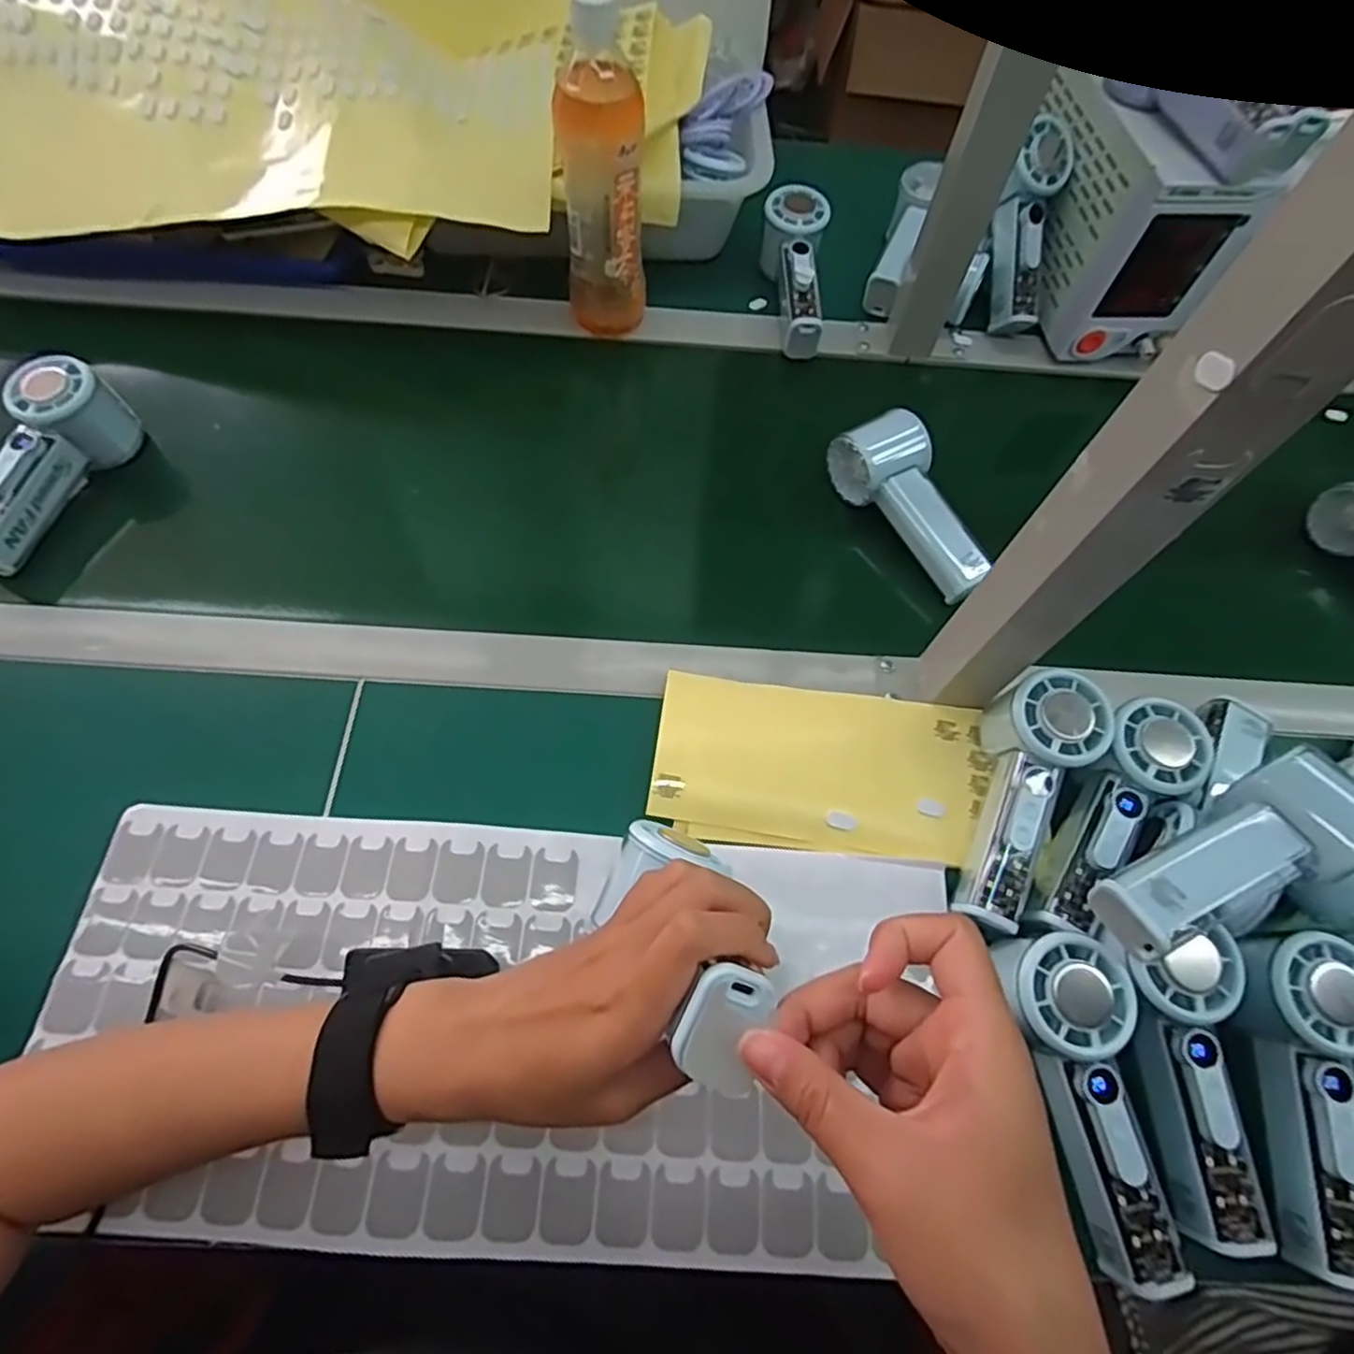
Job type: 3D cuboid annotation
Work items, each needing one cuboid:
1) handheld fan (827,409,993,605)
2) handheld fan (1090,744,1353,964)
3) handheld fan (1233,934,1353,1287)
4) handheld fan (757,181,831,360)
[{"bbox_3d":[0.176,-0.127,0.510,0.056,0.046,0.147,-23,67,-13],"label":"handheld fan"},{"bbox_3d":[0.282,0.093,0.355,0.138,0.063,0.060,-22,67,-13],"label":"handheld fan"},{"bbox_3d":[0.321,0.212,0.355,0.065,0.048,0.155,7,80,1],"label":"handheld fan"},{"bbox_3d":[0.108,-0.356,0.622,0.051,0.055,0.153,-2,79,-4],"label":"handheld fan"}]

